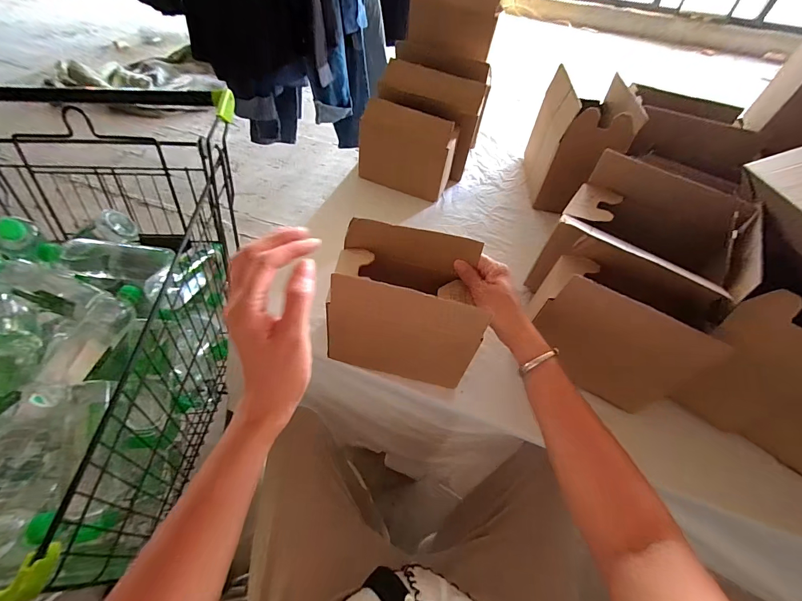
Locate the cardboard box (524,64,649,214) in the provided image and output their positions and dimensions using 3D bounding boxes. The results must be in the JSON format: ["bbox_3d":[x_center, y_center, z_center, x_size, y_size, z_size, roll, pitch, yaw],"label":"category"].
[{"bbox_3d":[0.390,-0.348,0.798,0.155,0.223,0.241,13,53,6],"label":"cardboard box"}]

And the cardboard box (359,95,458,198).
[{"bbox_3d":[0.009,-0.321,0.774,0.206,0.180,0.058,16,53,8],"label":"cardboard box"}]

